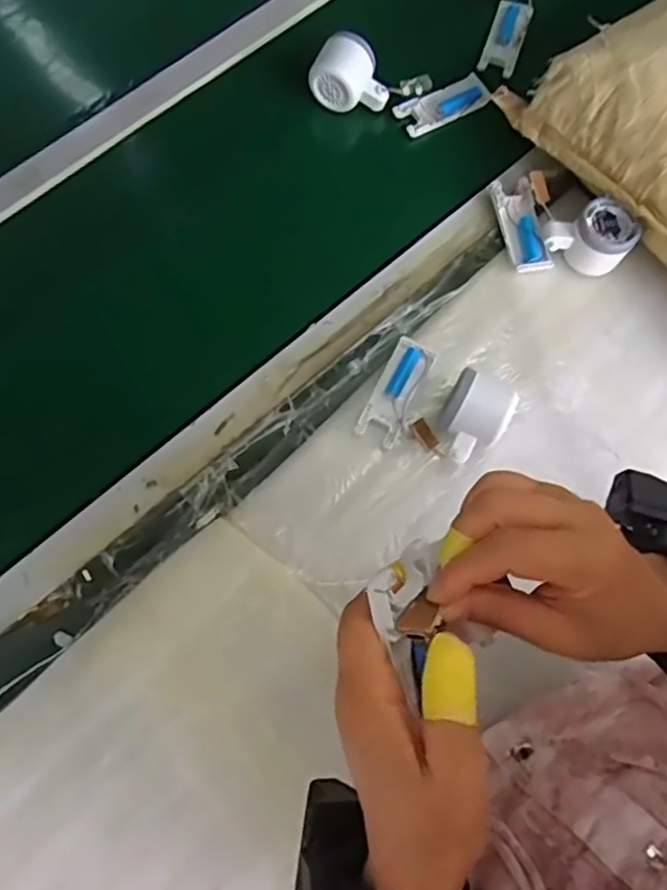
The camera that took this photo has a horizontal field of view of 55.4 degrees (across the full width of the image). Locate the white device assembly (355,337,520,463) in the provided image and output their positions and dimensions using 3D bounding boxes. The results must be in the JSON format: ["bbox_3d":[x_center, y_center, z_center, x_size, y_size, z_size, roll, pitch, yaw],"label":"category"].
[{"bbox_3d":[0.095,-0.034,0.578,0.122,0.043,0.101,29,75,8],"label":"white device assembly"}]

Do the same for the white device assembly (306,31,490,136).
[{"bbox_3d":[0.071,-0.379,0.674,0.186,0.065,0.073,2,73,0],"label":"white device assembly"}]

